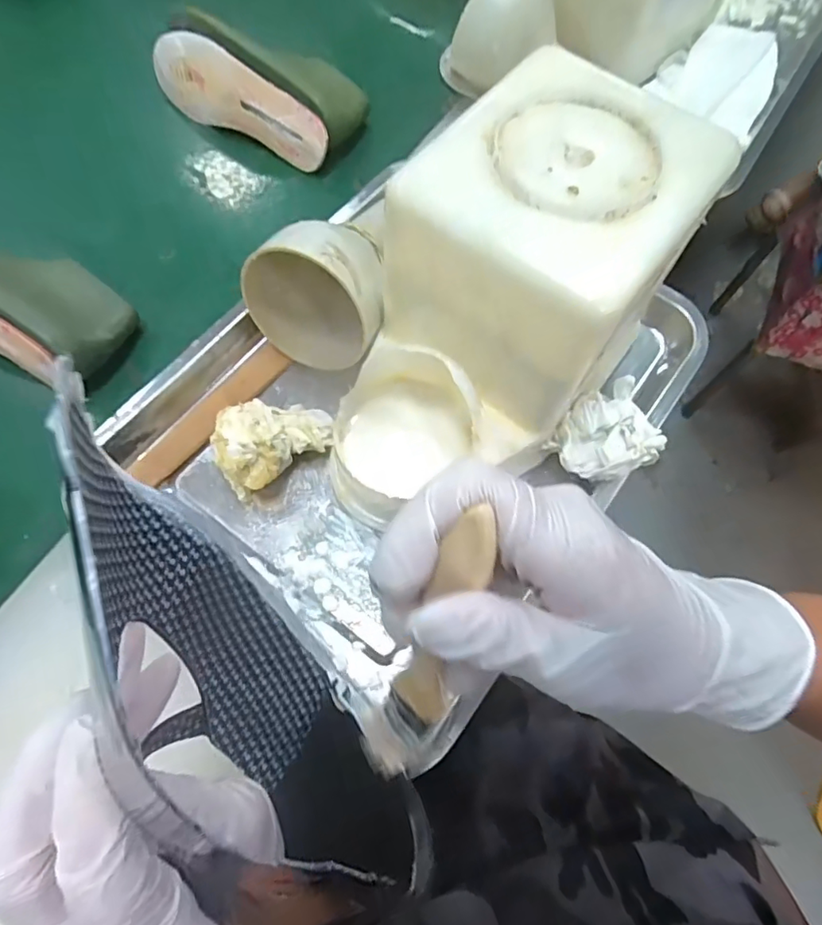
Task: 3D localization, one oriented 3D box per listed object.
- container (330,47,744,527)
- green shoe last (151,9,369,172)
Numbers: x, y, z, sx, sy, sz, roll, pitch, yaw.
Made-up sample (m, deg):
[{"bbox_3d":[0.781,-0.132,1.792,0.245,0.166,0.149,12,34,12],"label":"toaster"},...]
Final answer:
[{"bbox_3d":[0.052,-0.081,0.324,0.131,0.157,0.226,34,72,11],"label":"container"},{"bbox_3d":[-0.155,-0.378,0.551,0.214,0.061,0.094,27,70,9],"label":"green shoe last"}]

